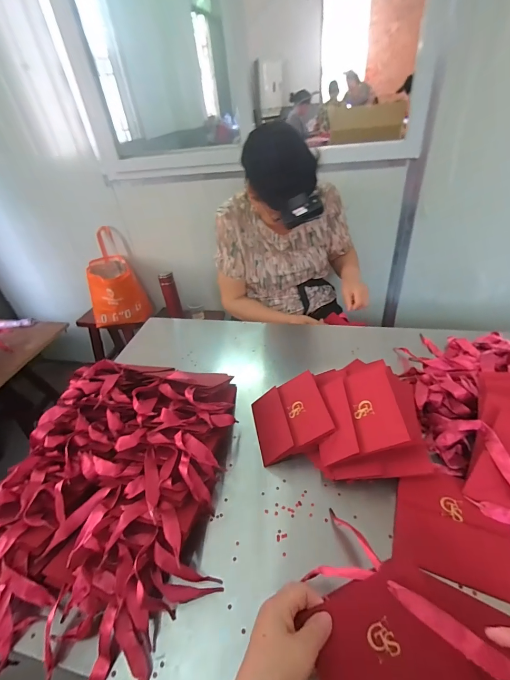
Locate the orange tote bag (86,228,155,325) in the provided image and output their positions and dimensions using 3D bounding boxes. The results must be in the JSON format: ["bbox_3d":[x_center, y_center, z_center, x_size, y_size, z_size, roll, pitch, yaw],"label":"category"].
[{"bbox_3d":[-0.646,-0.259,1.461,0.251,0.349,0.294,-20,39,-16],"label":"orange tote bag"}]

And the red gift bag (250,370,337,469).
[{"bbox_3d":[0.060,0.136,0.581,0.140,0.012,0.138,-34,38,14],"label":"red gift bag"}]

